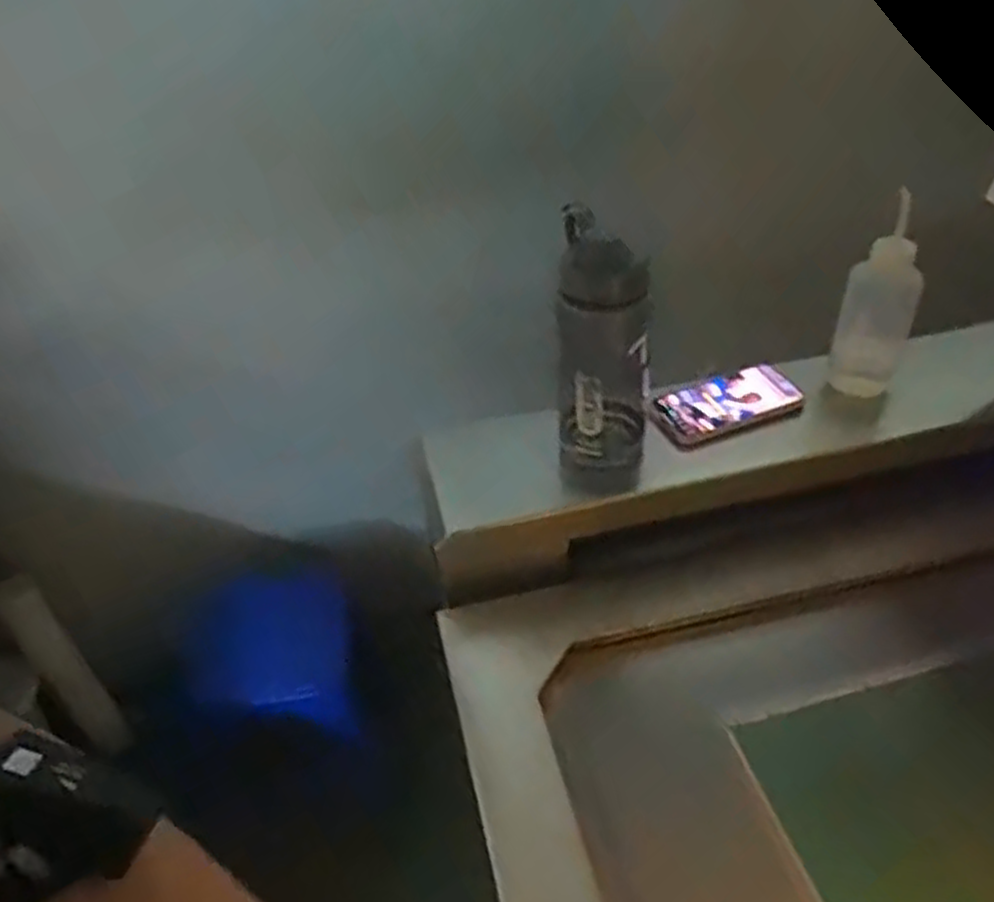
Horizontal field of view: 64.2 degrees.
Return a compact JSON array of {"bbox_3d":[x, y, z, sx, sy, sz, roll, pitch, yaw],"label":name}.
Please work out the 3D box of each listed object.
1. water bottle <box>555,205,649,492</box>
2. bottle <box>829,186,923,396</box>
[{"bbox_3d":[0.108,-0.091,0.799,0.088,0.288,0.094,2,41,8],"label":"water bottle"},{"bbox_3d":[0.417,-0.154,0.871,0.072,0.198,0.058,16,44,22],"label":"bottle"}]

